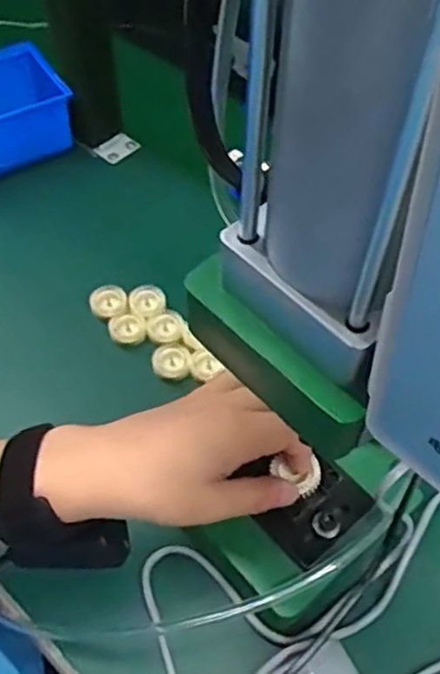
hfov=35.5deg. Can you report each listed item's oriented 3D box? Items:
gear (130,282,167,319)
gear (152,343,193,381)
[{"bbox_3d":[-0.065,-0.032,0.611,0.030,0.009,0.033,0,55,0],"label":"gear"},{"bbox_3d":[-0.041,0.020,0.577,0.033,0.010,0.034,0,55,0],"label":"gear"}]

